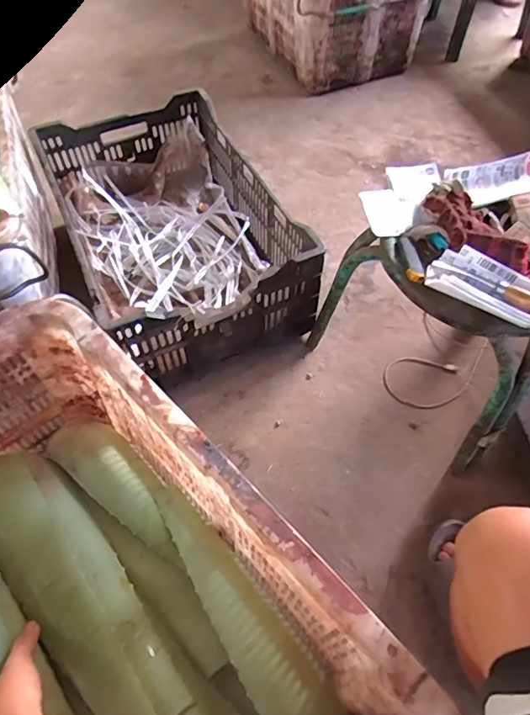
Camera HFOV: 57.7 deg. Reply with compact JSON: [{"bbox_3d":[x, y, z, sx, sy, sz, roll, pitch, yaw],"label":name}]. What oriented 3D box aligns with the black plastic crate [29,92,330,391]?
[{"bbox_3d":[-0.205,-0.274,1.036,0.399,0.220,0.623,-23,59,-13],"label":"black plastic crate"}]

